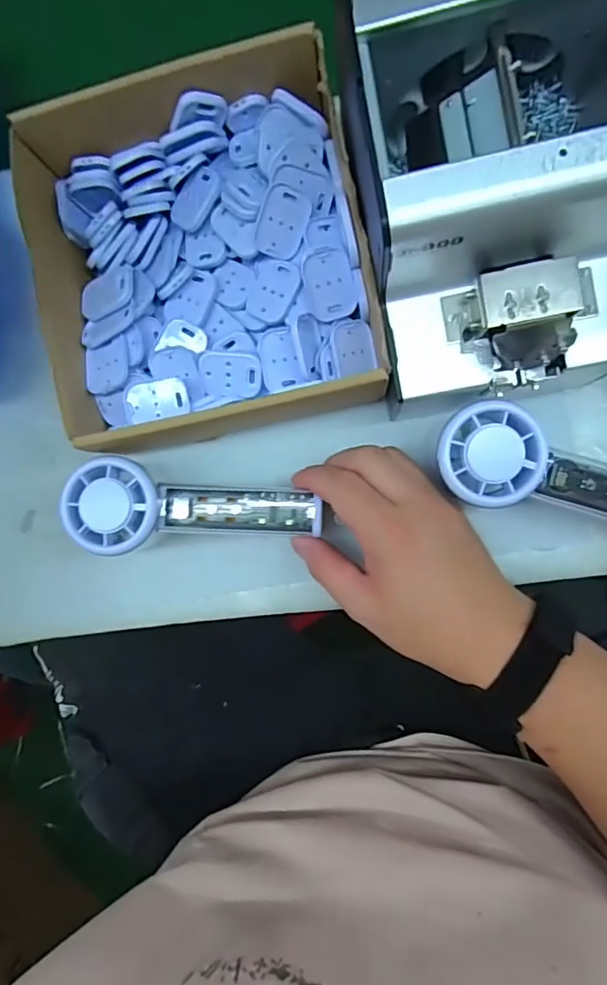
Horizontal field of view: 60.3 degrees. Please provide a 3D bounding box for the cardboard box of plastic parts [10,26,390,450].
[{"bbox_3d":[-0.068,-0.144,0.314,0.202,0.059,0.210,-13,89,6],"label":"cardboard box of plastic parts"}]

